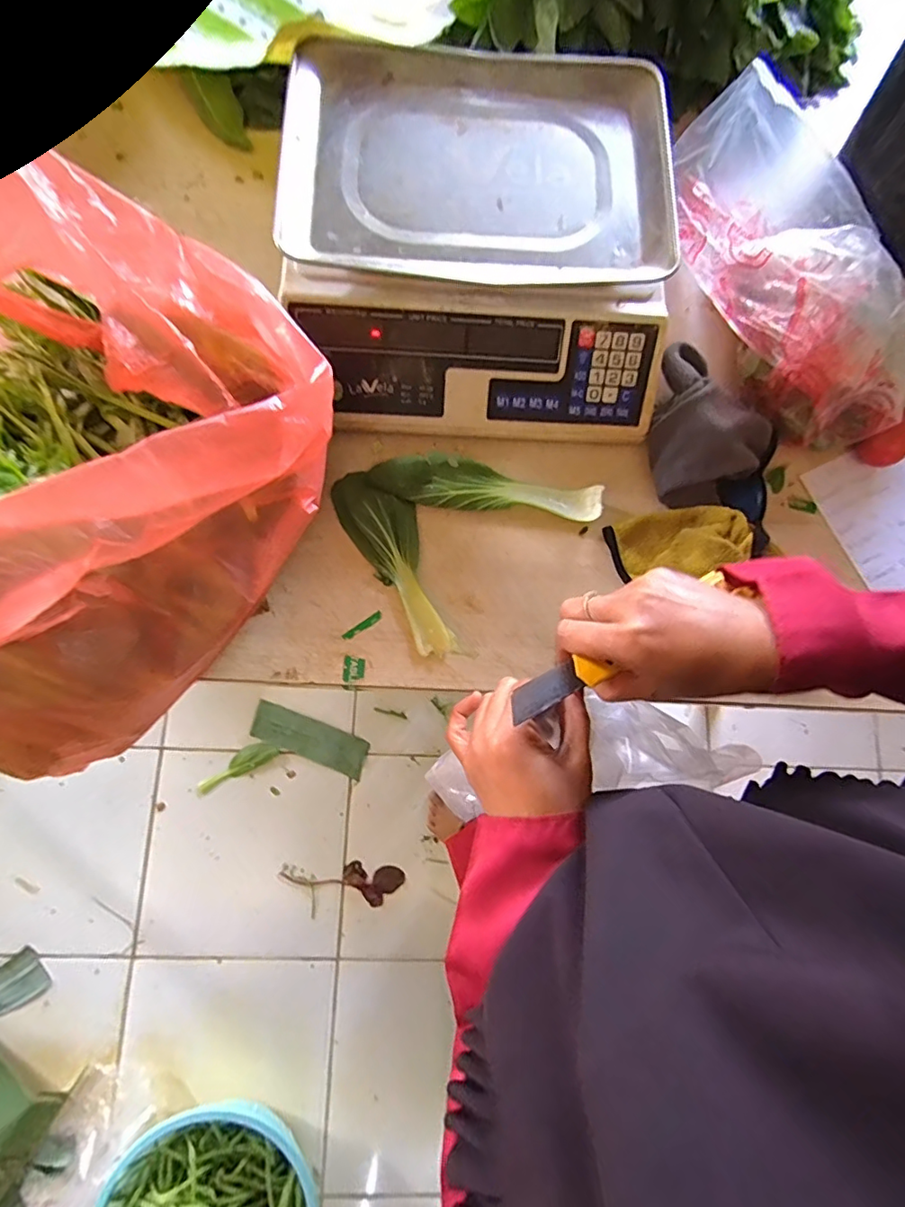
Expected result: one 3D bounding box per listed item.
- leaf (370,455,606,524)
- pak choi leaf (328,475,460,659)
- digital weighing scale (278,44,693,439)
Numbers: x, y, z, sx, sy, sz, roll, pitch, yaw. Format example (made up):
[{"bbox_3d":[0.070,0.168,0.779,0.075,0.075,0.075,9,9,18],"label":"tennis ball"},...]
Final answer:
[{"bbox_3d":[0.033,-0.111,0.498,0.210,0.024,0.044,6,78,-2],"label":"leaf"},{"bbox_3d":[-0.047,-0.043,0.483,0.062,0.024,0.186,-28,82,-9],"label":"pak choi leaf"},{"bbox_3d":[0.024,-0.330,0.498,0.336,0.112,0.329,2,79,-3],"label":"digital weighing scale"}]

